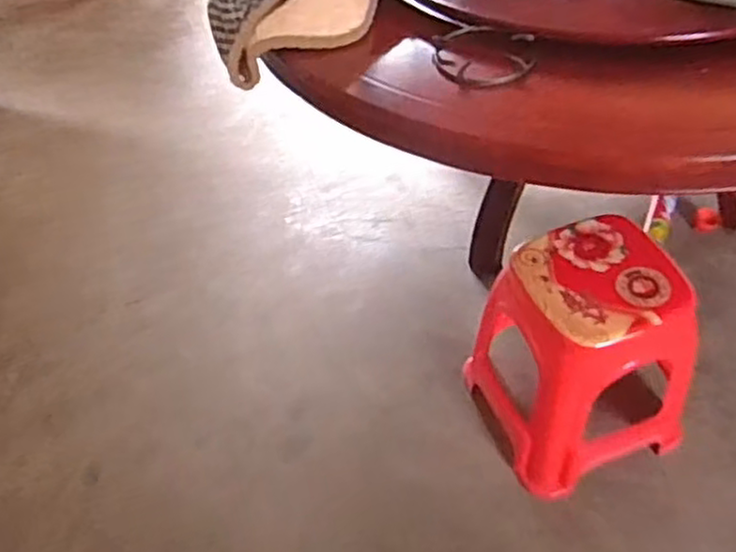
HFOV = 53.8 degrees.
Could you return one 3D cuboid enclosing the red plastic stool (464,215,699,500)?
[{"bbox_3d":[0.451,0.170,1.509,0.378,0.451,0.355,-19,49,-10],"label":"red plastic stool"}]

